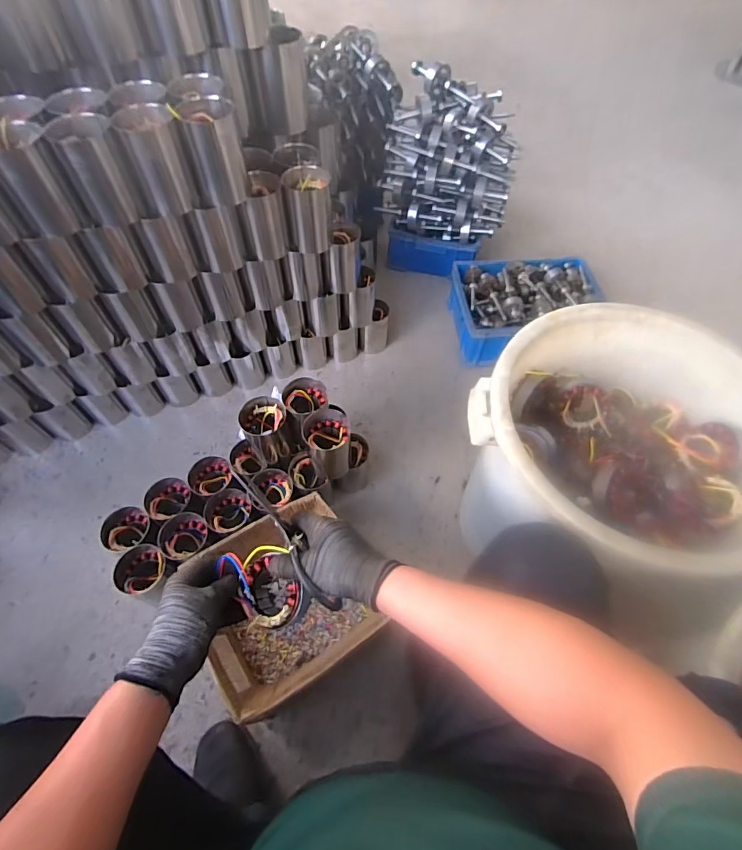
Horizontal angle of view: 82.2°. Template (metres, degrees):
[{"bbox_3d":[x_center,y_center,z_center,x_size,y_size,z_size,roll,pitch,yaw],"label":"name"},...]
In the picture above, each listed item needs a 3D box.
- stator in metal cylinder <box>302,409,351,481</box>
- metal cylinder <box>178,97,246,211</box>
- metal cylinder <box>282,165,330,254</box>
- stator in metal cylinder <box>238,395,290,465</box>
[{"bbox_3d":[-0.089,0.043,0.887,0.095,0.123,0.095,6,58,3],"label":"stator in metal cylinder"},{"bbox_3d":[-0.262,-0.452,0.707,0.093,0.131,0.080,-16,60,-11],"label":"metal cylinder"},{"bbox_3d":[-0.126,-0.436,0.873,0.090,0.146,0.081,-3,58,-3],"label":"metal cylinder"},{"bbox_3d":[-0.216,0.009,0.884,0.086,0.123,0.086,1,58,-1],"label":"stator in metal cylinder"}]

